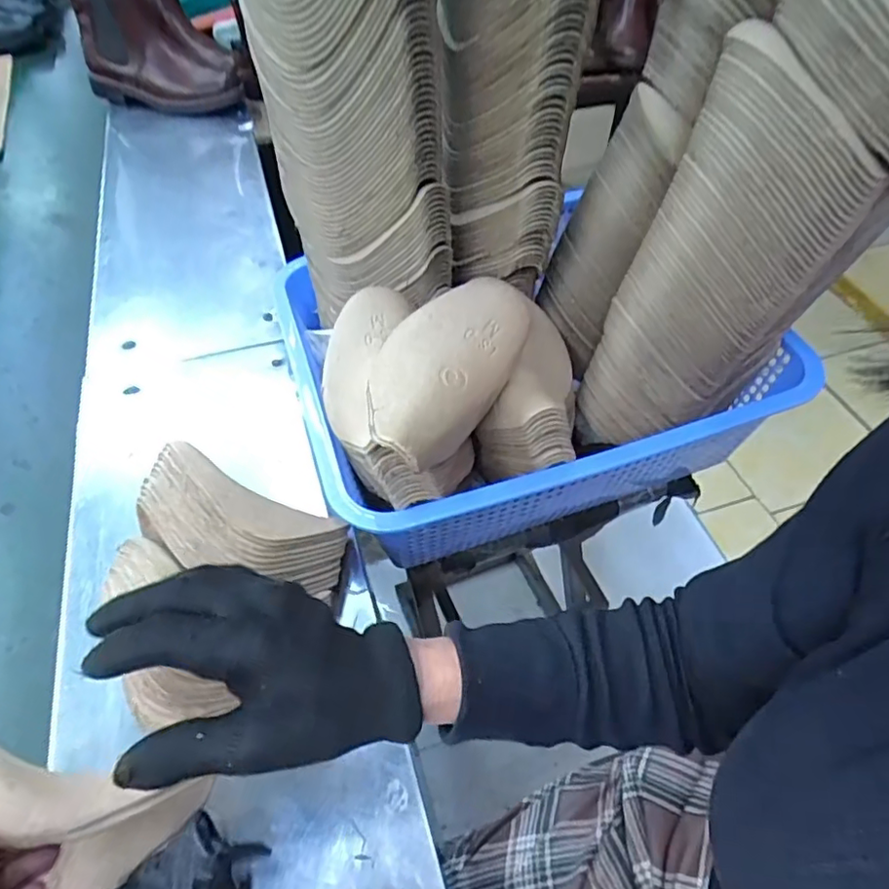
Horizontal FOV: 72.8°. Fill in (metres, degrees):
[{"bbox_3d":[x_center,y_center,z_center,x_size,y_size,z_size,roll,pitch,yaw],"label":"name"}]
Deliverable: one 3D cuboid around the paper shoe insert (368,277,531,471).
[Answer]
[{"bbox_3d":[-0.008,-0.056,0.425,0.083,0.053,0.162,24,55,18],"label":"paper shoe insert"}]

